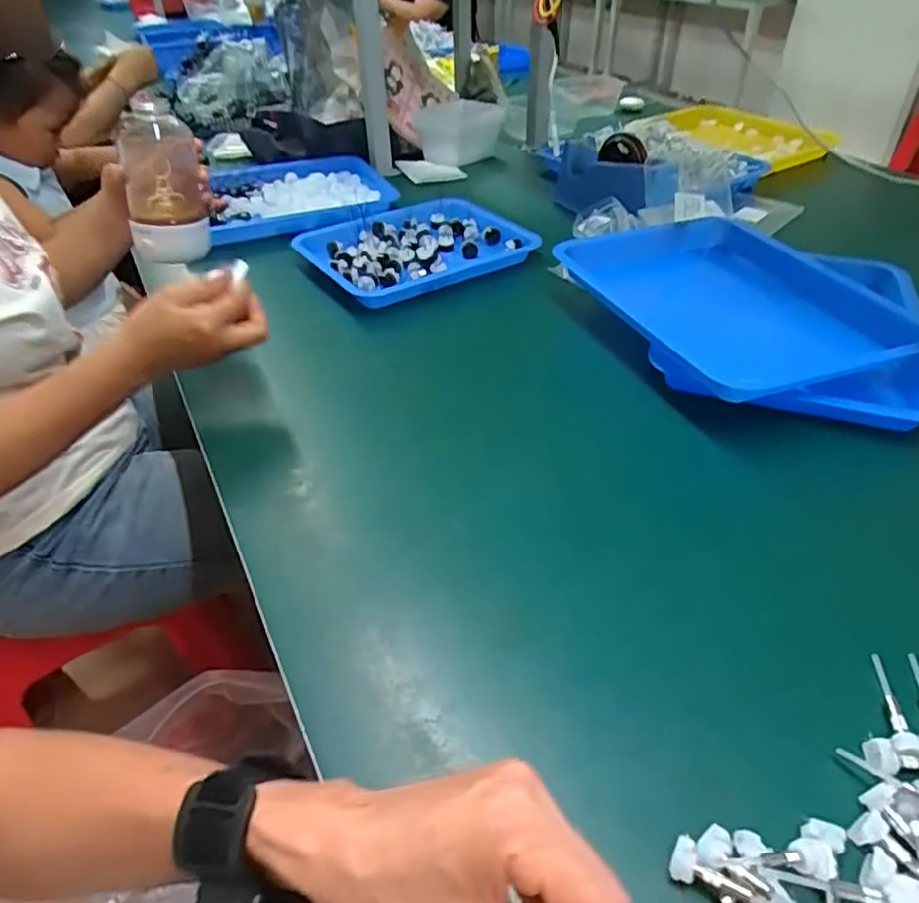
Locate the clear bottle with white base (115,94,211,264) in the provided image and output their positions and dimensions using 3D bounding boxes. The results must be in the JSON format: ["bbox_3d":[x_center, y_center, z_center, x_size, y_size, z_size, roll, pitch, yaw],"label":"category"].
[{"bbox_3d":[-0.313,-0.279,0.668,0.084,0.150,0.099,-18,44,-17],"label":"clear bottle with white base"}]

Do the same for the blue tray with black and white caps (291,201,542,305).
[{"bbox_3d":[-0.055,-0.283,0.868,0.284,0.034,0.213,-26,47,-25],"label":"blue tray with black and white caps"}]

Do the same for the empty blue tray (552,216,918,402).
[{"bbox_3d":[0.286,-0.162,0.690,0.257,0.045,0.334,-16,44,-16],"label":"empty blue tray"}]

